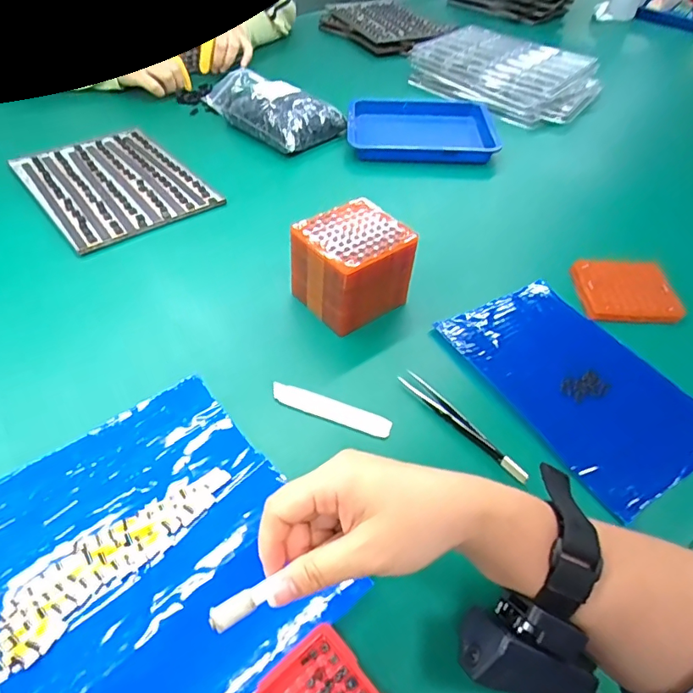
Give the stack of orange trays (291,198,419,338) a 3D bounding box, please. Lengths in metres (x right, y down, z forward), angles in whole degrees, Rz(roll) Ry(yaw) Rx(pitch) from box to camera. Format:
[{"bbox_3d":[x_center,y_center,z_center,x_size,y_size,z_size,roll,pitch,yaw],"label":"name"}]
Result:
[{"bbox_3d":[0.005,-0.075,0.479,0.094,0.083,0.087,-30,56,-27],"label":"stack of orange trays"}]

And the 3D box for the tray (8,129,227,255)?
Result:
[{"bbox_3d":[-0.297,-0.210,0.631,0.174,0.006,0.240,-31,57,-28],"label":"tray"}]

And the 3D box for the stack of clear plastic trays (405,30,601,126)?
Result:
[{"bbox_3d":[0.284,-0.484,0.874,0.305,0.060,0.221,31,53,22],"label":"stack of clear plastic trays"}]

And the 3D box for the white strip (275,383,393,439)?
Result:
[{"bbox_3d":[-0.014,0.054,0.411,0.102,0.008,0.020,18,49,12],"label":"white strip"}]

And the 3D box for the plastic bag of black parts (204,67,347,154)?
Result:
[{"bbox_3d":[-0.111,-0.354,0.737,0.195,0.061,0.112,34,54,24],"label":"plastic bag of black parts"}]

